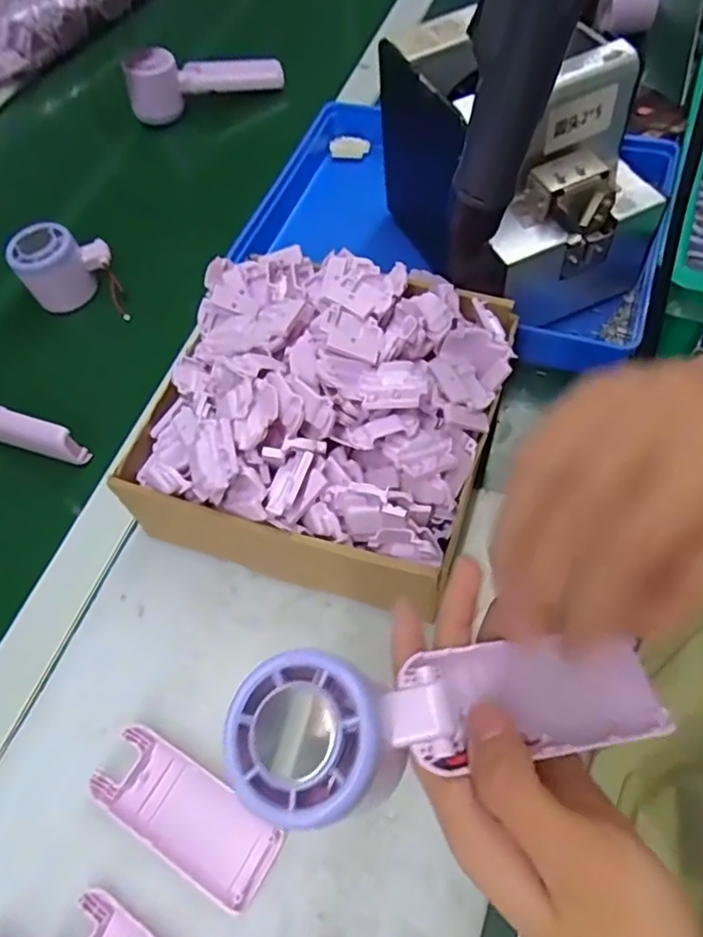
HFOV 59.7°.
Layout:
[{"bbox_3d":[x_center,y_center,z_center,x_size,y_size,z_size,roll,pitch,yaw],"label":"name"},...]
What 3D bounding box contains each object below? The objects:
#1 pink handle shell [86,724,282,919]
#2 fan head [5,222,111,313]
[{"bbox_3d":[-0.087,0.180,0.322,0.103,0.011,0.042,26,67,19],"label":"pink handle shell"},{"bbox_3d":[-0.252,-0.181,0.536,0.076,0.051,0.054,-34,62,-12],"label":"fan head"}]

